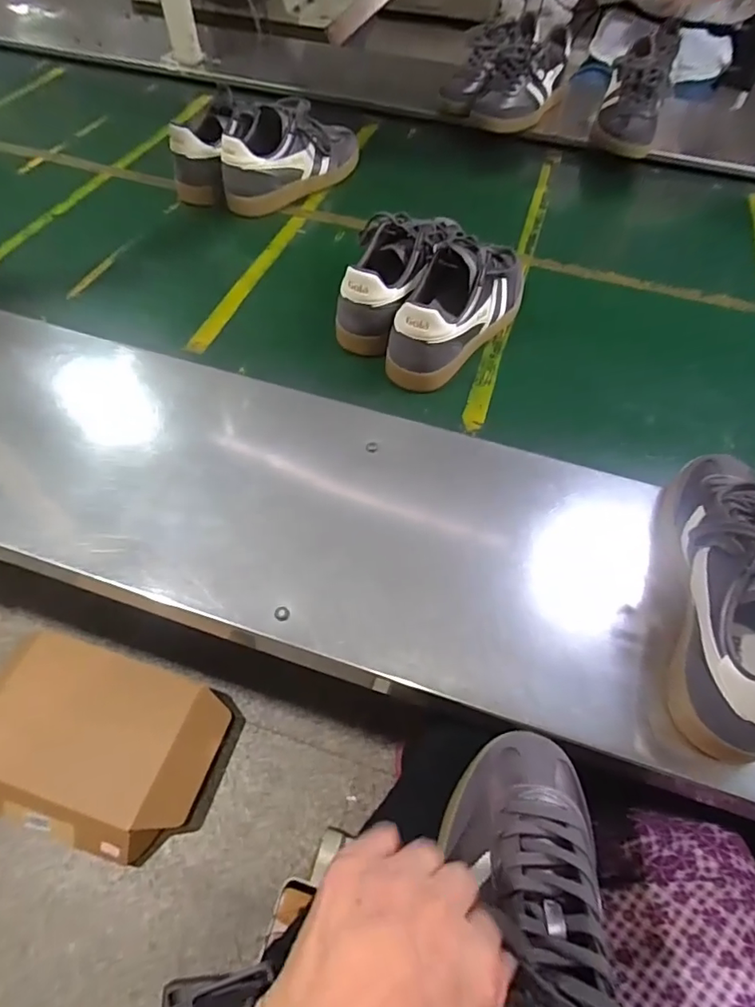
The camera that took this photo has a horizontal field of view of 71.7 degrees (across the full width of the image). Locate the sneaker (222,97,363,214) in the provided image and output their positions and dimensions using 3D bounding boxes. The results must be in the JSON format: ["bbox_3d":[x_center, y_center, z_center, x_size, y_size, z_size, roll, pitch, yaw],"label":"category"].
[{"bbox_3d":[-0.134,-0.567,0.836,0.094,0.102,0.271,37,61,19],"label":"sneaker"}]

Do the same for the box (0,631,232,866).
[{"bbox_3d":[-0.531,0.431,0.961,0.457,0.116,0.311,16,59,9],"label":"box"}]

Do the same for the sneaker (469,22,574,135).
[{"bbox_3d":[0.283,-0.799,0.972,0.117,0.085,0.273,26,58,13],"label":"sneaker"}]

